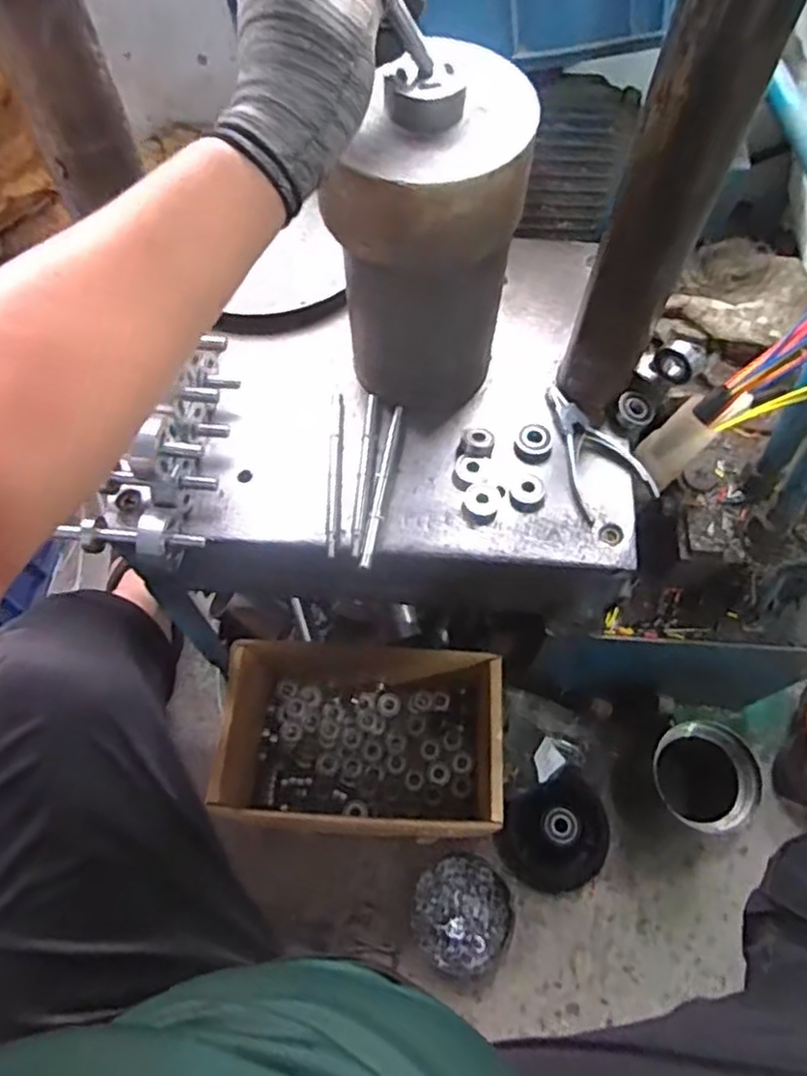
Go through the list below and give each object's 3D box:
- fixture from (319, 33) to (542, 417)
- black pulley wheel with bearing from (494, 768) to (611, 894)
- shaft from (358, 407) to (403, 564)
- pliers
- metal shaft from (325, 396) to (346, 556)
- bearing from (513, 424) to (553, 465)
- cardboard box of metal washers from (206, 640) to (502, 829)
[{"bbox_3d":[0.023,-0.204,0.537,0.107,0.260,0.113,19,66,9],"label":"fixture"},{"bbox_3d":[0.194,0.374,0.872,0.139,0.060,0.123,-25,67,-12],"label":"black pulley wheel with bearing"},{"bbox_3d":[-0.019,-0.048,0.608,0.010,0.013,0.162,9,64,4],"label":"shaft"},{"bbox_3d":[0.164,-0.084,0.629,0.071,0.013,0.137,-22,66,-10],"label":"pliers"},{"bbox_3d":[-0.060,-0.057,0.613,0.011,0.011,0.157,1,64,1],"label":"metal shaft"},{"bbox_3d":[0.118,-0.085,0.631,0.033,0.018,0.033,0,64,0],"label":"bearing"},{"bbox_3d":[-0.045,0.239,0.859,0.303,0.203,0.227,4,64,2],"label":"cardboard box of metal washers"}]

